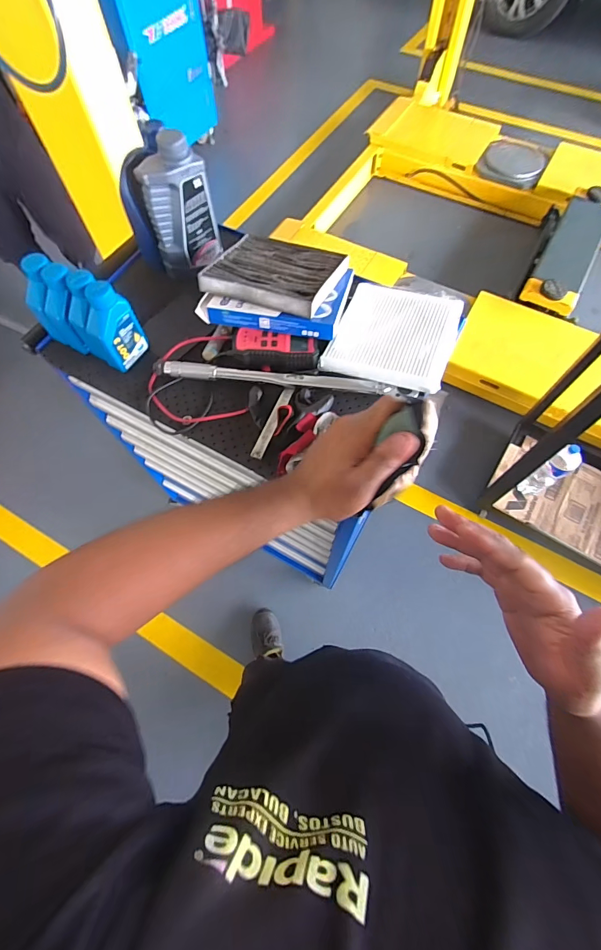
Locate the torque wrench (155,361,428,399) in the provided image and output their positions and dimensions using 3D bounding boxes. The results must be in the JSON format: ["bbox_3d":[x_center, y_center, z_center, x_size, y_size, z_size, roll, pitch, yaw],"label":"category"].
[{"bbox_3d":[-0.020,-0.163,0.648,0.453,0.028,0.033,7,66,4],"label":"torque wrench"}]

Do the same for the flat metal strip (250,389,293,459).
[{"bbox_3d":[-0.044,-0.089,0.629,0.019,0.009,0.141,15,63,15],"label":"flat metal strip"}]

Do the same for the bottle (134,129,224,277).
[{"bbox_3d":[-0.223,-0.486,0.708,0.071,0.192,0.120,37,72,16],"label":"bottle"}]

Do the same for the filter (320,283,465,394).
[{"bbox_3d":[0.165,-0.250,0.665,0.195,0.032,0.212,19,68,9],"label":"filter"}]

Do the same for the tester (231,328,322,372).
[{"bbox_3d":[-0.043,-0.215,0.670,0.147,0.040,0.070,3,66,2],"label":"tester"}]

